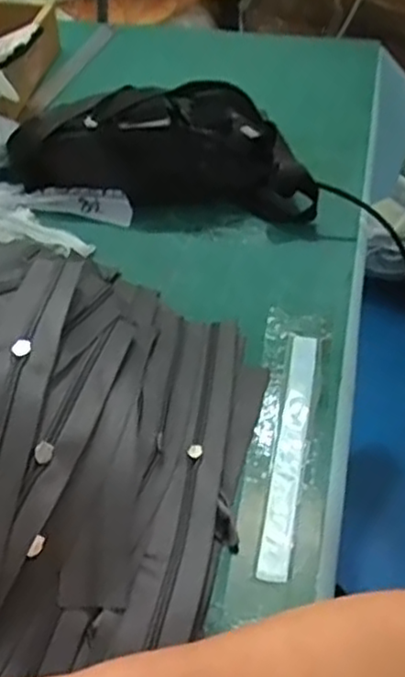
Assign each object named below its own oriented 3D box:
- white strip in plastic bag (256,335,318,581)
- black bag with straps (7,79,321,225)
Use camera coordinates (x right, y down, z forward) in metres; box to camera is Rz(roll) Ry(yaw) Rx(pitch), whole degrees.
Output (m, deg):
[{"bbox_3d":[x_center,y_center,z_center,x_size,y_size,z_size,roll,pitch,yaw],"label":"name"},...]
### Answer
[{"bbox_3d":[0.064,0.073,0.503,0.020,0.005,0.209,8,46,8],"label":"white strip in plastic bag"},{"bbox_3d":[-0.034,-0.206,0.730,0.314,0.074,0.149,8,46,8],"label":"black bag with straps"}]

